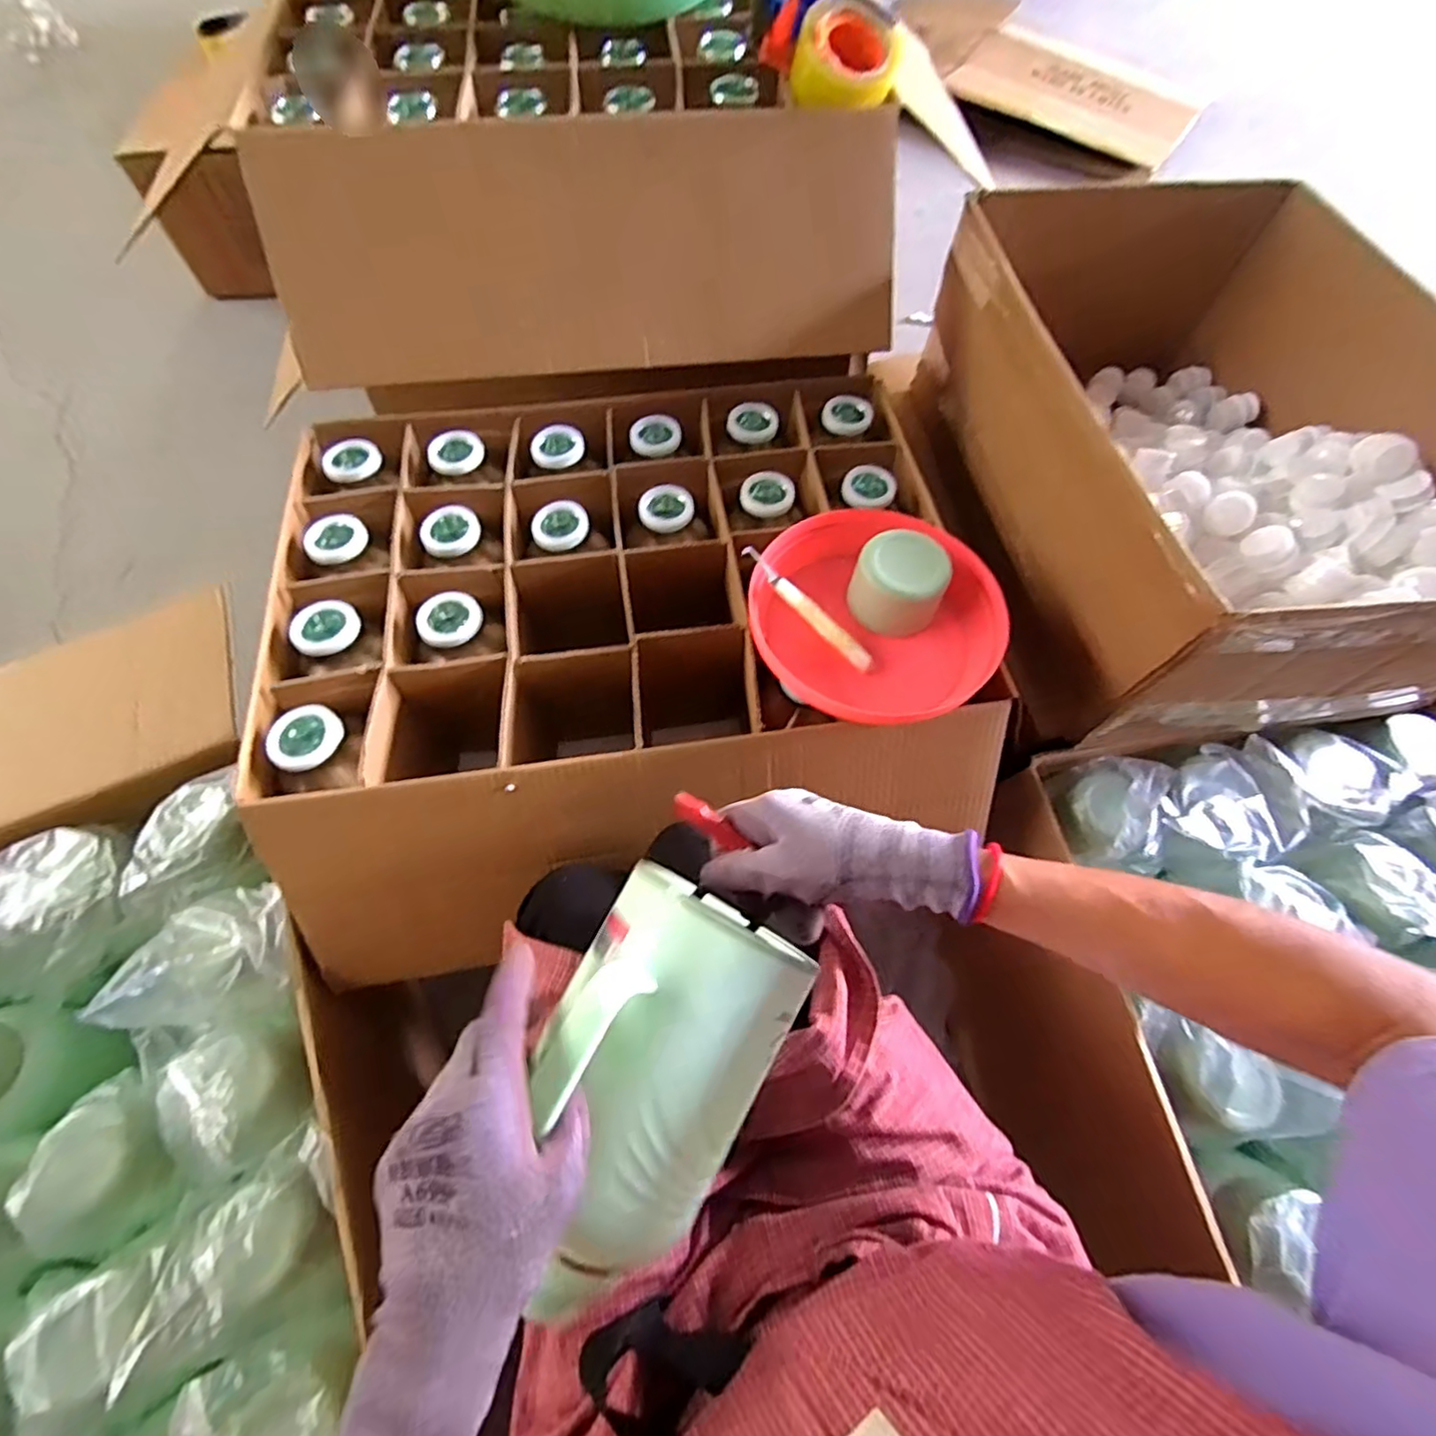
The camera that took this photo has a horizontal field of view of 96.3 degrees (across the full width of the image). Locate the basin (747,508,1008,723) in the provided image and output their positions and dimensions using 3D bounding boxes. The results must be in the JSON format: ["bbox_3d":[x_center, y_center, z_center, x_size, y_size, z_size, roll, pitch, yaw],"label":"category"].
[{"bbox_3d":[0.145,-0.098,0.608,0.223,0.084,0.205,0,64,-1],"label":"basin"}]

